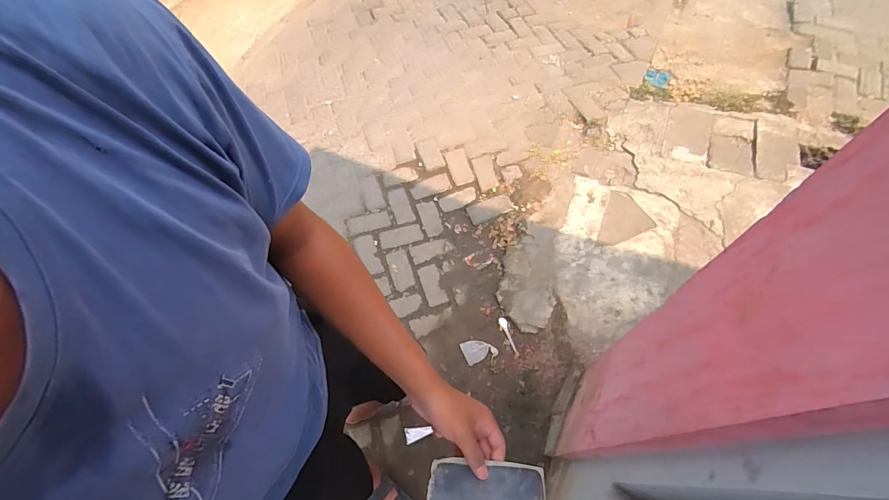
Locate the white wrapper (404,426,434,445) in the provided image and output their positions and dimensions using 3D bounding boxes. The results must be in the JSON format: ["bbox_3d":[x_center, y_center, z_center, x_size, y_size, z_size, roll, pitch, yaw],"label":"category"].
[{"bbox_3d":[-0.093,0.647,1.403,0.096,0.013,0.050,-13,63,-5],"label":"white wrapper"}]

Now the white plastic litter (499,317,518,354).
[{"bbox_3d":[0.246,0.331,1.539,0.032,0.009,0.146,-15,63,-7],"label":"white plastic litter"}]

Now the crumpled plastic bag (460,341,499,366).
[{"bbox_3d":[0.134,0.391,1.559,0.126,0.020,0.090,-19,62,-7],"label":"crumpled plastic bag"}]

